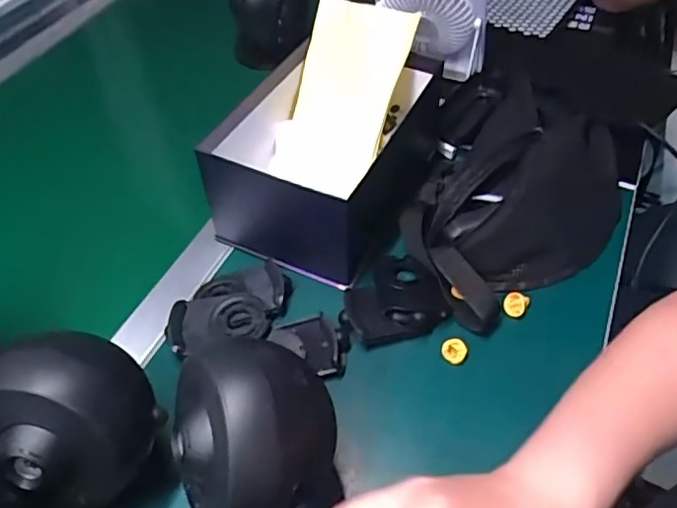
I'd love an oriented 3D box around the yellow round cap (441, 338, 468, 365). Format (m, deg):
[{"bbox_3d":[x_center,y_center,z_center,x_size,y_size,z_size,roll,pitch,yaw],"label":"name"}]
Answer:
[{"bbox_3d":[0.098,0.081,0.497,0.020,0.012,0.019,18,51,17],"label":"yellow round cap"}]

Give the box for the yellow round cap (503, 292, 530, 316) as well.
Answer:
[{"bbox_3d":[0.157,0.044,0.524,0.021,0.007,0.022,-1,48,1],"label":"yellow round cap"}]

